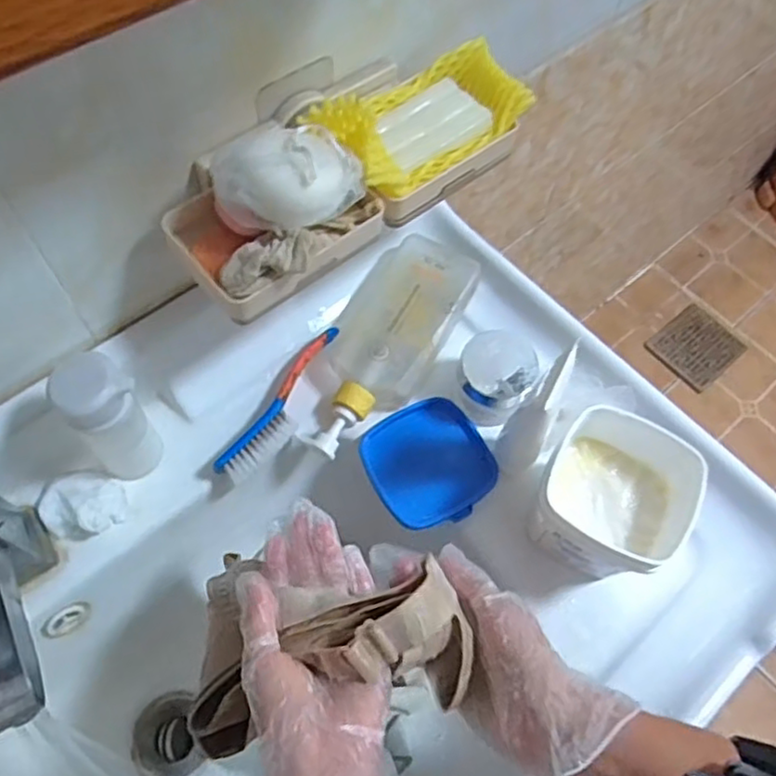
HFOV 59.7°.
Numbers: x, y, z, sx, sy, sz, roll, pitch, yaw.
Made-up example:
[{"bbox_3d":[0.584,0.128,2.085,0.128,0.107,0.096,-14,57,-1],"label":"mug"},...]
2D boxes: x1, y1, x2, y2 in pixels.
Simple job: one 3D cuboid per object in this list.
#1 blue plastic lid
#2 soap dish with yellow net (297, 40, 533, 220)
[{"bbox_3d":[0.033,0.059,0.544,0.094,0.017,0.095,-19,65,-13],"label":"blue plastic lid"},{"bbox_3d":[0.022,-0.189,0.482,0.155,0.063,0.094,-40,71,-22],"label":"soap dish with yellow net"}]

